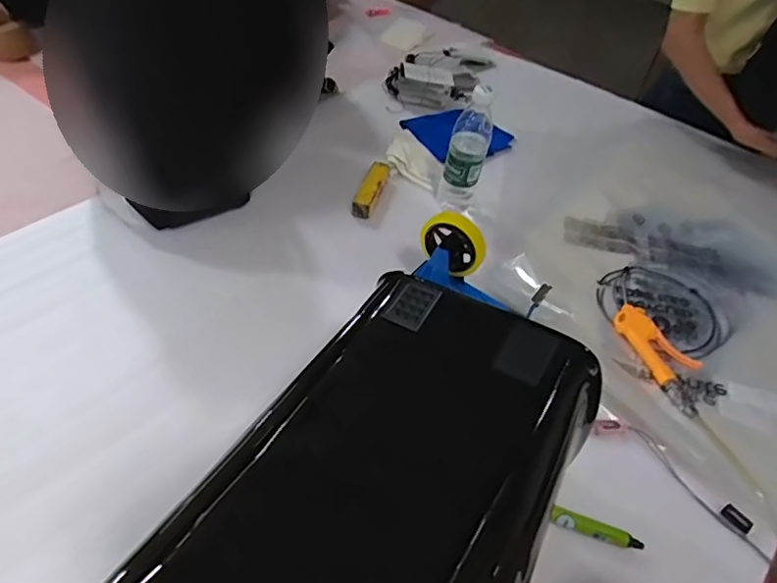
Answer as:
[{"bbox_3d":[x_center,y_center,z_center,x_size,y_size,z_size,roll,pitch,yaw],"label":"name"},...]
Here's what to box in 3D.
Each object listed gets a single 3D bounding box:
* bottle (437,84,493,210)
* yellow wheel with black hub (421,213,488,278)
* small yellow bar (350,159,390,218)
[{"bbox_3d":[0.130,-0.231,0.916,0.069,0.219,0.059,13,49,5],"label":"bottle"},{"bbox_3d":[0.090,-0.067,0.765,0.093,0.085,0.028,31,53,20],"label":"yellow wheel with black hub"},{"bbox_3d":[-0.030,-0.186,0.977,0.037,0.020,0.145,17,49,9],"label":"small yellow bar"}]

